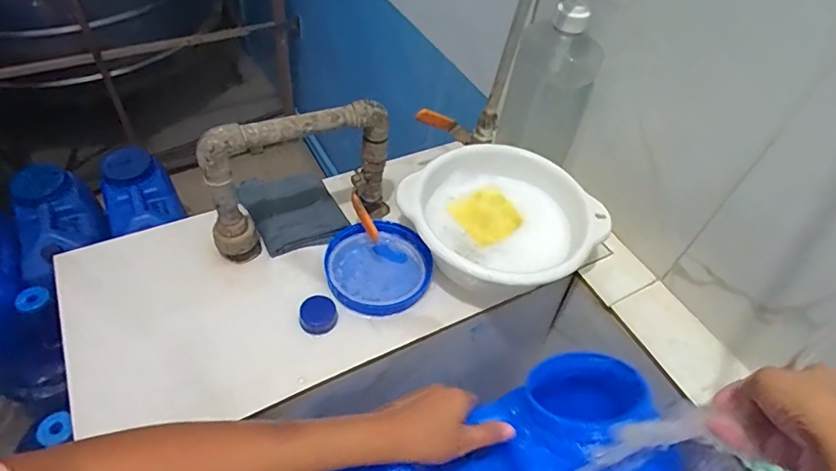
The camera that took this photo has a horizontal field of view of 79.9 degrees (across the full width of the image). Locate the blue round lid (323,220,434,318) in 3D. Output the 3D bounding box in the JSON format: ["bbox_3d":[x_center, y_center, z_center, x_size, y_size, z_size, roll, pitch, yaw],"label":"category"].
[{"bbox_3d":[-0.044,0.035,0.571,0.115,0.019,0.120,3,49,-4],"label":"blue round lid"}]

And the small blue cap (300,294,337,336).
[{"bbox_3d":[-0.104,0.085,0.525,0.037,0.021,0.040,3,49,-4],"label":"small blue cap"}]

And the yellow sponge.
[{"bbox_3d":[0.083,-0.022,0.596,0.080,0.011,0.071,-24,56,-24],"label":"yellow sponge"}]

